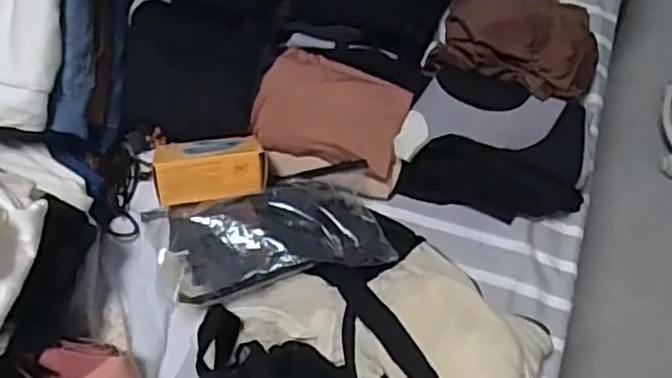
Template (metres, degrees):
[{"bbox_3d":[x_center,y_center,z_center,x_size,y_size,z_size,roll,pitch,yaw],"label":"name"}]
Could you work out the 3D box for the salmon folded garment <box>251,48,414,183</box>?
[{"bbox_3d":[-0.006,-0.086,0.748,0.167,0.029,0.118,23,69,11],"label":"salmon folded garment"}]

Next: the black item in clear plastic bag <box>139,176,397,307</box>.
[{"bbox_3d":[-0.075,0.042,0.698,0.248,0.043,0.121,-12,67,-4],"label":"black item in clear plastic bag"}]

